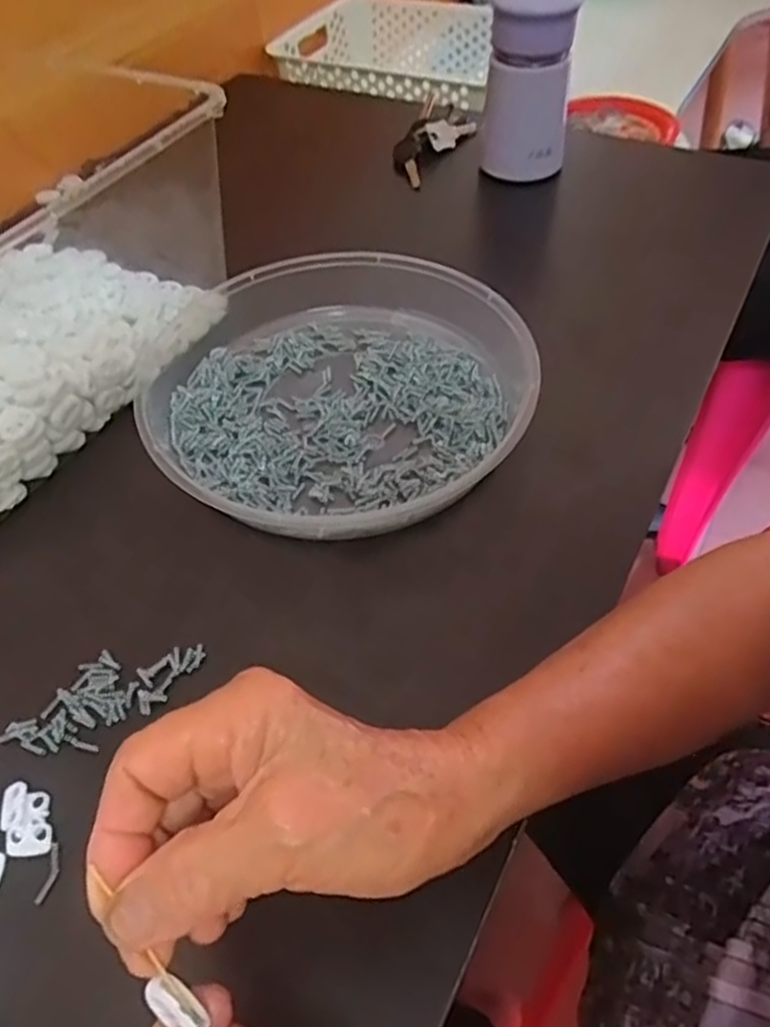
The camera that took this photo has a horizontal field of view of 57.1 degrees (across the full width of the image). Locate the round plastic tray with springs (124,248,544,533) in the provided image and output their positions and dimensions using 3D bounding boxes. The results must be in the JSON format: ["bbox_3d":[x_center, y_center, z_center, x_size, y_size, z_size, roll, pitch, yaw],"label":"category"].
[{"bbox_3d":[-0.032,-0.086,0.443,0.237,0.036,0.225,-2,51,2],"label":"round plastic tray with springs"}]

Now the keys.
[{"bbox_3d":[0.040,-0.346,0.656,0.042,0.033,0.112,23,56,21],"label":"keys"}]

